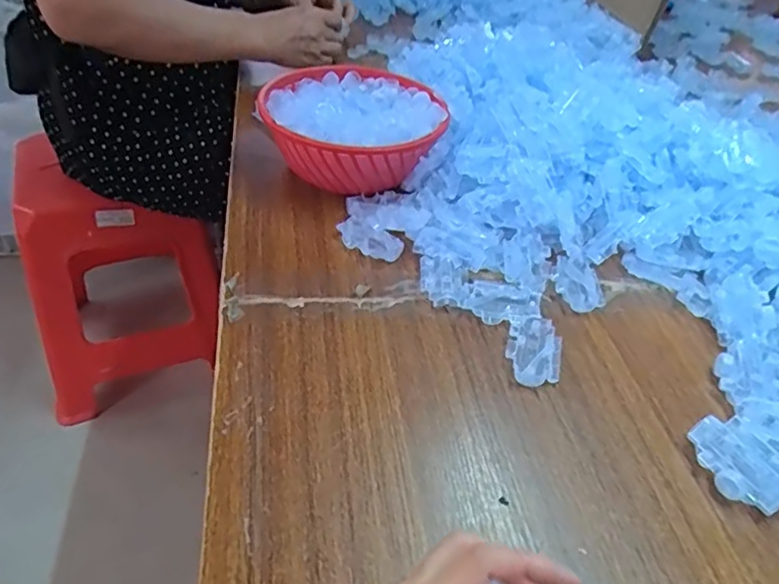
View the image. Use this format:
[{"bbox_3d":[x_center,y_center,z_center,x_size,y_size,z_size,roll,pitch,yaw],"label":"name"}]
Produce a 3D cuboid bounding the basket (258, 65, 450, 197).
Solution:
[{"bbox_3d":[-0.043,-0.188,0.680,0.195,0.076,0.209,-2,42,-10],"label":"basket"}]

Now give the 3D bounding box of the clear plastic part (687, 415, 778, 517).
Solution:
[{"bbox_3d":[0.244,0.120,0.417,0.046,0.024,0.066,-11,45,-18],"label":"clear plastic part"}]

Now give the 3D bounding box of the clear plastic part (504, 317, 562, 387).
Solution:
[{"bbox_3d":[0.119,0.049,0.492,0.043,0.012,0.068,14,42,9],"label":"clear plastic part"}]

